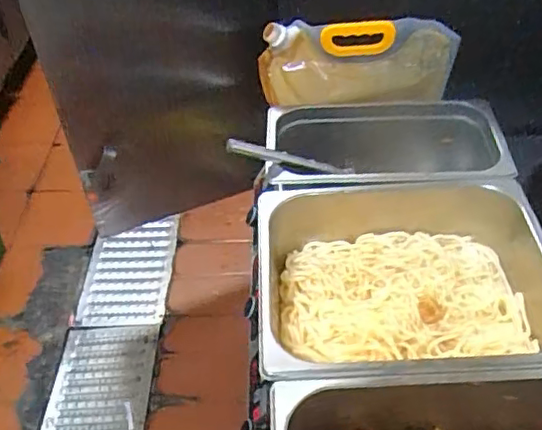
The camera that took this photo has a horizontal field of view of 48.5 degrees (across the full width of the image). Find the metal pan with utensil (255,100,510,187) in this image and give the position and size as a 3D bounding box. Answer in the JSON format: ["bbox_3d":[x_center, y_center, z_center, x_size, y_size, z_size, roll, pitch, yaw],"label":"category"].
[{"bbox_3d":[0.157,-0.077,0.834,0.316,0.100,0.181,-3,42,0],"label":"metal pan with utensil"}]

